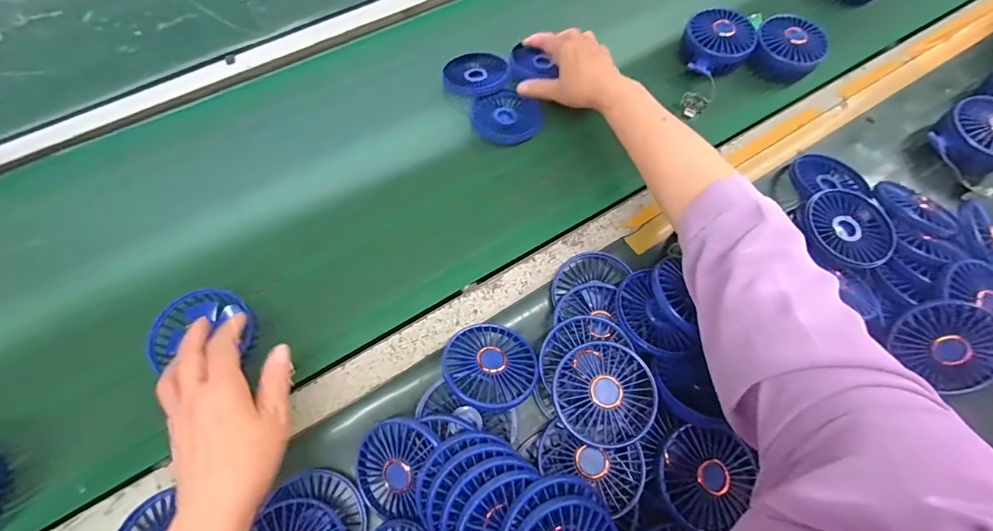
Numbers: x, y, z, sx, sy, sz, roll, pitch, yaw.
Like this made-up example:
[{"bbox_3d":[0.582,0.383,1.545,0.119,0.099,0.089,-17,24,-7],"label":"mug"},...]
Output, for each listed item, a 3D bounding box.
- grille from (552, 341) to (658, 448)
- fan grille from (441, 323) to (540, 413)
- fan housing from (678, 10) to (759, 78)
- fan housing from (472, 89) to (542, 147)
[{"bbox_3d":[0.095,0.111,0.394,0.081,0.021,0.086,0,66,0],"label":"grille"},{"bbox_3d":[-0.006,0.094,0.417,0.085,0.018,0.084,7,46,-8],"label":"fan grille"},{"bbox_3d":[0.292,-0.292,0.589,0.087,0.035,0.084,-3,83,3],"label":"fan housing"},{"bbox_3d":[0.013,-0.187,0.568,0.087,0.014,0.070,-18,83,-8],"label":"fan housing"}]

